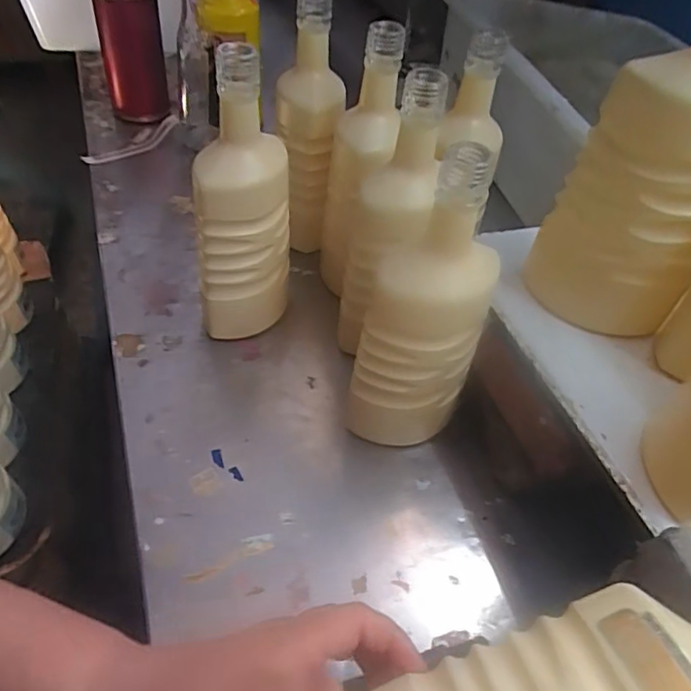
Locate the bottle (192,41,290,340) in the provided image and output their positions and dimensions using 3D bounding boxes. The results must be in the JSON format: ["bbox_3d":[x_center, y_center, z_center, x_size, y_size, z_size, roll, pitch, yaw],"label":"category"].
[{"bbox_3d":[-0.084,-0.107,0.482,0.058,0.255,0.084,15,51,10],"label":"bottle"}]

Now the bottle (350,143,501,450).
[{"bbox_3d":[0.057,-0.019,0.428,0.091,0.248,0.078,19,52,13],"label":"bottle"}]

